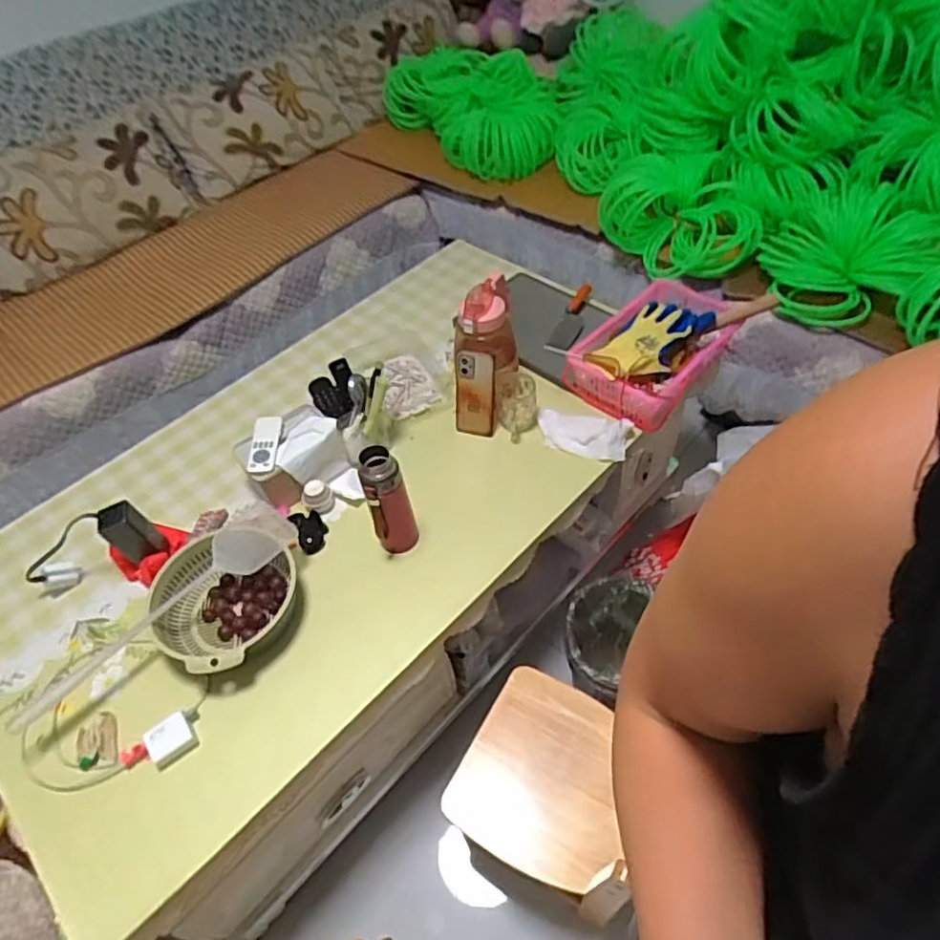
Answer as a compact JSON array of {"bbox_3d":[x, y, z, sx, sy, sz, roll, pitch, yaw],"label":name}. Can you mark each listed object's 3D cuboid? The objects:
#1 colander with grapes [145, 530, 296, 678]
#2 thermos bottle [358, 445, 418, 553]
[{"bbox_3d":[-0.392,0.216,0.984,0.206,0.089,0.211,-3,50,4],"label":"colander with grapes"},{"bbox_3d":[-0.127,0.059,1.000,0.068,0.221,0.058,-21,51,-11],"label":"thermos bottle"}]

